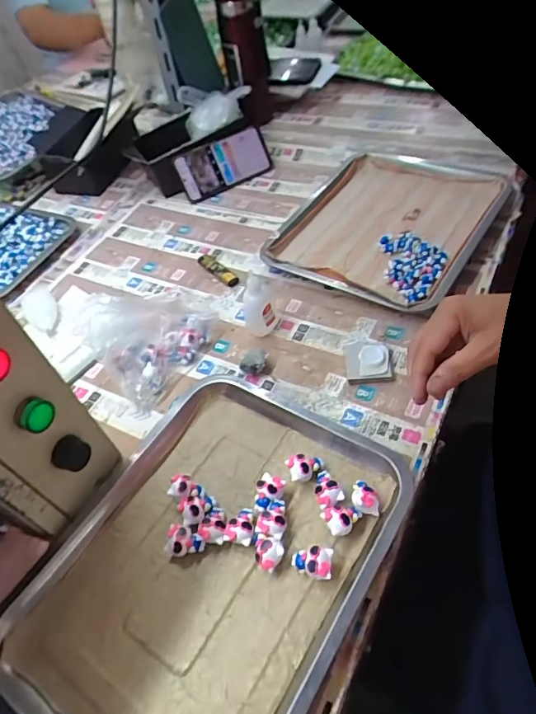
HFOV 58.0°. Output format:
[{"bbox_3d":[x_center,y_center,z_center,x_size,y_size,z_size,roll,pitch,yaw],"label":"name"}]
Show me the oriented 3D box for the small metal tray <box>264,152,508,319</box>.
[{"bbox_3d":[0.170,-0.197,0.714,0.269,0.032,0.313,25,59,26],"label":"small metal tray"}]

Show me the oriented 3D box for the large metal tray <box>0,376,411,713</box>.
[{"bbox_3d":[-0.053,0.187,0.444,0.271,0.037,0.360,23,58,25],"label":"large metal tray"}]

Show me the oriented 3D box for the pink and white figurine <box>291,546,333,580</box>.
[{"bbox_3d":[0.039,0.181,0.425,0.035,0.026,0.025,0,51,9],"label":"pink and white figurine"}]

